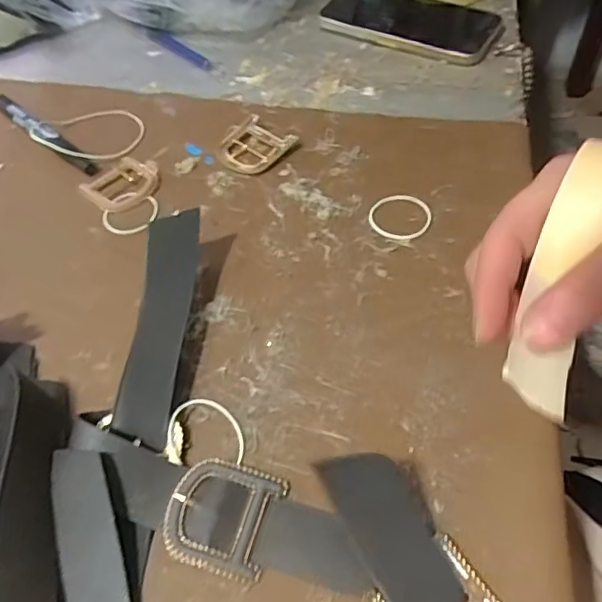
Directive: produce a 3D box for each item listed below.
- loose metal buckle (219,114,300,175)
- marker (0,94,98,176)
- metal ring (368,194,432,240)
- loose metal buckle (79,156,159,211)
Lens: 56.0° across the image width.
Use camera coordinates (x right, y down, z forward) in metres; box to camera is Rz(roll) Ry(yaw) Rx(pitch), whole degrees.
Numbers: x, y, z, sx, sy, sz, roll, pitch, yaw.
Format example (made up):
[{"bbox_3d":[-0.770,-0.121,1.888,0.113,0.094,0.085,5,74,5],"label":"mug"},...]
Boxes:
[{"bbox_3d":[-0.036,-0.116,0.424,0.050,0.007,0.051,32,61,25],"label":"loose metal buckle"},{"bbox_3d":[-0.205,-0.132,0.444,0.132,0.015,0.018,36,63,27],"label":"marker"},{"bbox_3d":[0.066,-0.057,0.377,0.041,0.004,0.040,-2,53,3],"label":"metal ring"},{"bbox_3d":[-0.128,-0.086,0.412,0.044,0.006,0.054,34,62,26],"label":"loose metal buckle"}]

